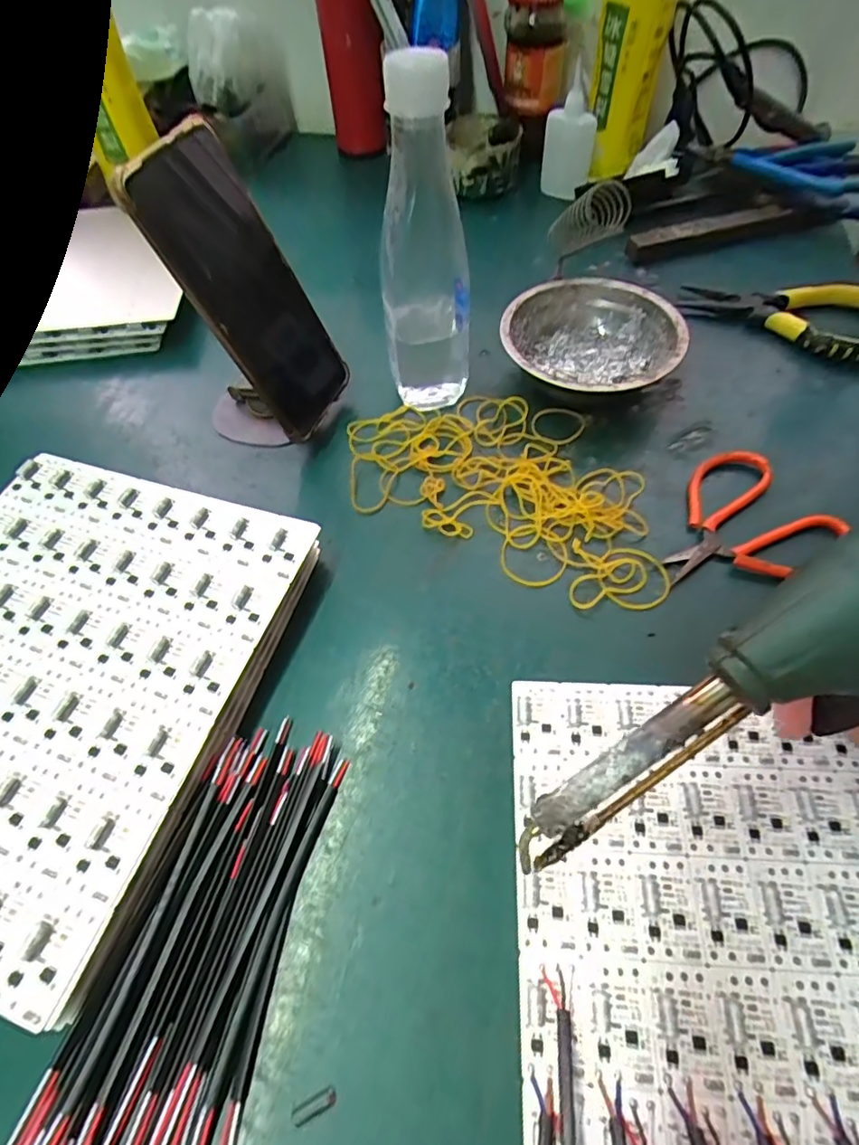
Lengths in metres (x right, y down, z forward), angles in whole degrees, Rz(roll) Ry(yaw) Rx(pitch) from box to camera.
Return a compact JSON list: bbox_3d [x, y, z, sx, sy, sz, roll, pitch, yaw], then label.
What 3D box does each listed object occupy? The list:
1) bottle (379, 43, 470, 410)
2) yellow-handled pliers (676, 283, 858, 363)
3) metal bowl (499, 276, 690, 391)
[{"bbox_3d":[-0.004,-0.201,0.342,0.055,0.191,0.061,-4,58,1],"label":"bottle"},{"bbox_3d":[0.276,-0.204,0.427,0.147,0.026,0.062,13,59,11],"label":"yellow-handled pliers"},{"bbox_3d":[0.118,-0.162,0.404,0.121,0.048,0.121,-1,58,2],"label":"metal bowl"}]

